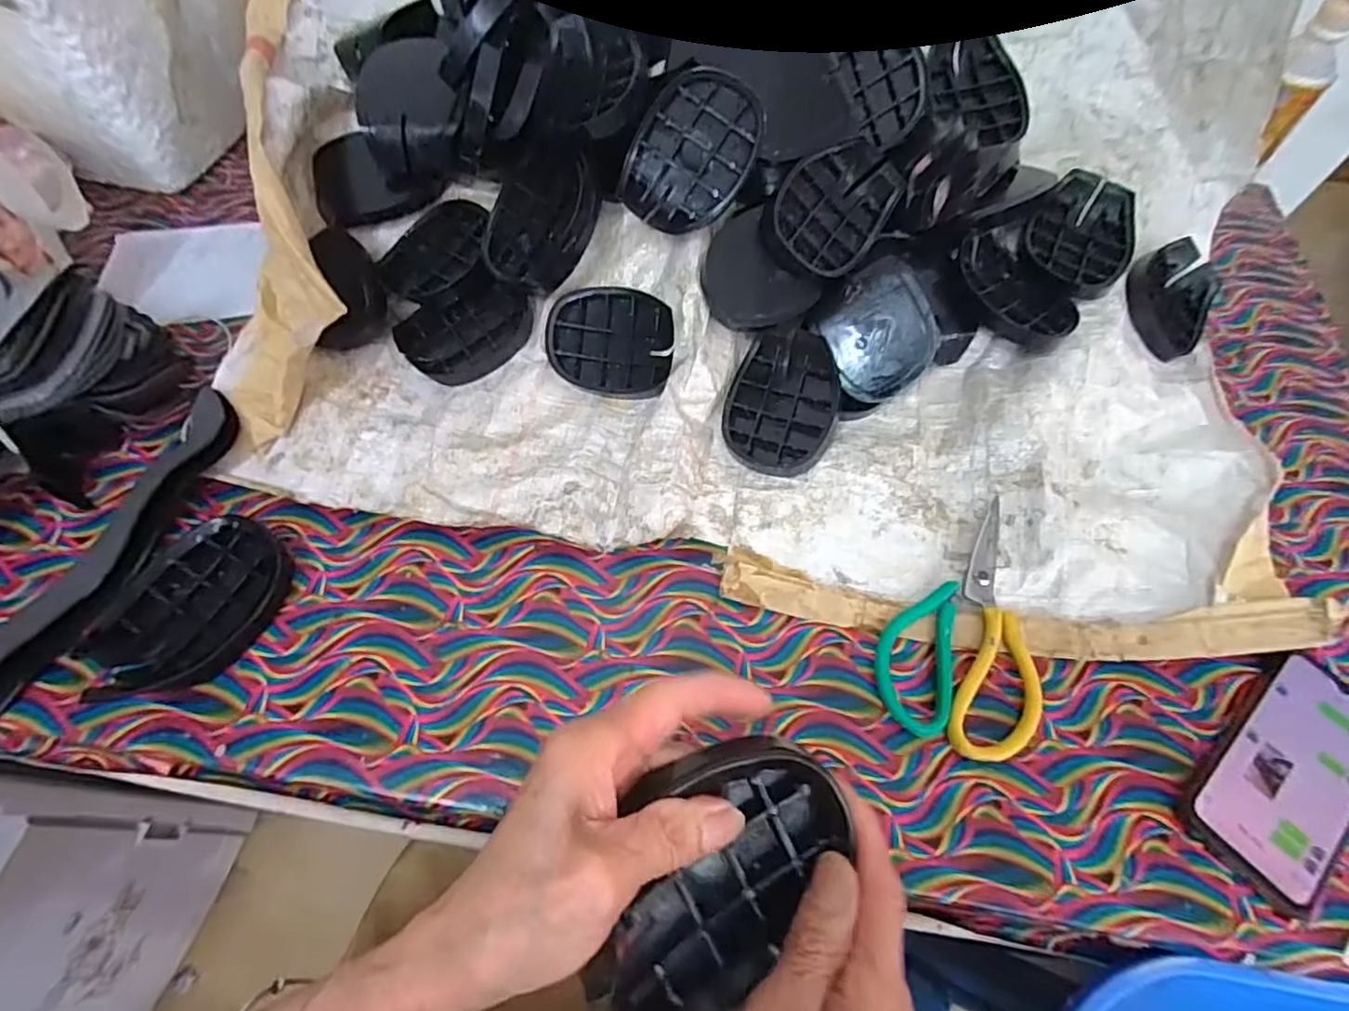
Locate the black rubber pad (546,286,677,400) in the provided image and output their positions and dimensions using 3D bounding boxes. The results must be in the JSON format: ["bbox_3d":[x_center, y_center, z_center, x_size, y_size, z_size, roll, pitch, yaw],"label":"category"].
[{"bbox_3d":[-0.053,-0.136,0.514,0.111,0.020,0.085,16,89,11],"label":"black rubber pad"}]

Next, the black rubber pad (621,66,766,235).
[{"bbox_3d":[0.014,-0.268,0.478,0.085,0.110,0.017,29,26,-7],"label":"black rubber pad"}]

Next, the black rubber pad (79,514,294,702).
[{"bbox_3d":[-0.316,0.064,0.408,0.087,0.032,0.122,28,62,12],"label":"black rubber pad"}]

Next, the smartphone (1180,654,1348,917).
[{"bbox_3d":[0.386,0.167,0.391,0.157,0.011,0.076,-37,69,-21],"label":"smartphone"}]

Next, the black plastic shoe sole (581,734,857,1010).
[{"bbox_3d":[0.007,0.156,0.245,0.077,0.029,0.141,30,77,13],"label":"black plastic shoe sole"}]

